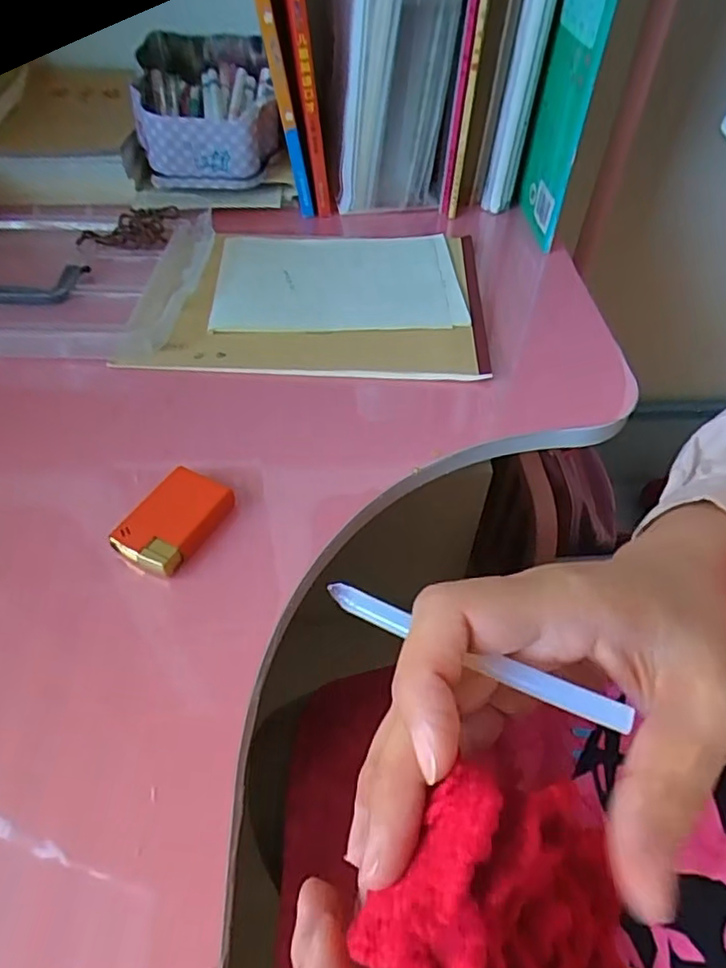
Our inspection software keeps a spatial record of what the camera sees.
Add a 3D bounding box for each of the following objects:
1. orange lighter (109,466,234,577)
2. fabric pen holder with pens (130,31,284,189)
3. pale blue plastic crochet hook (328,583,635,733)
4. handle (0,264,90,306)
[{"bbox_3d":[-0.099,0.018,0.307,0.040,0.009,0.058,23,53,18],"label":"orange lighter"},{"bbox_3d":[-0.159,-0.384,0.594,0.135,0.062,0.260,-9,50,-8],"label":"fabric pen holder with pens"},{"bbox_3d":[0.029,0.048,0.170,0.090,0.005,0.008,20,52,23],"label":"pale blue plastic crochet hook"},{"bbox_3d":[-0.272,-0.155,0.454,0.106,0.012,0.045,2,49,1],"label":"handle"}]

